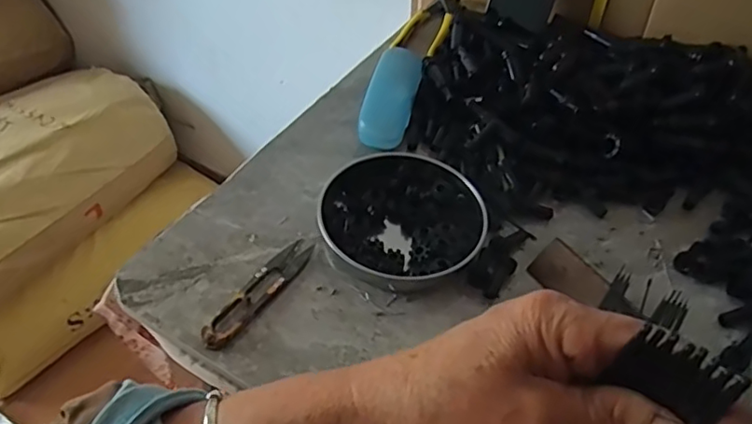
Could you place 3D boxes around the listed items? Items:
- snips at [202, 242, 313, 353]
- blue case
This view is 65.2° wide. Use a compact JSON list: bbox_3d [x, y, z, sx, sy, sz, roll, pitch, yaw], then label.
[{"bbox_3d":[-0.089,0.059,0.455,0.025,0.010,0.117,27,50,18],"label":"snips"},{"bbox_3d":[0.020,-0.131,0.626,0.047,0.026,0.163,11,47,5],"label":"blue case"}]

